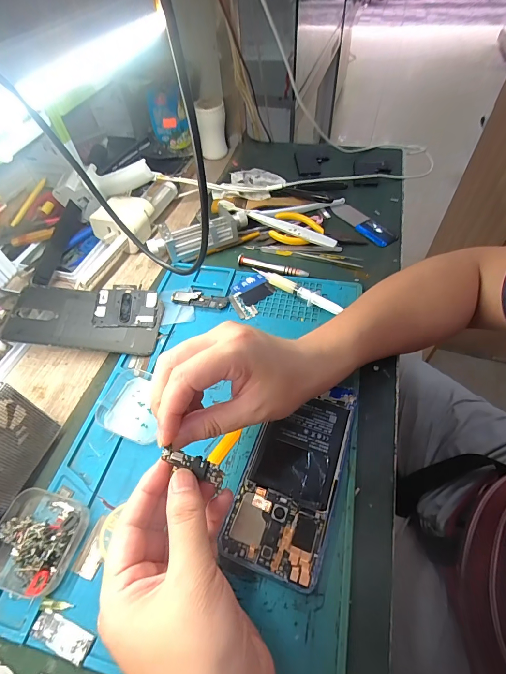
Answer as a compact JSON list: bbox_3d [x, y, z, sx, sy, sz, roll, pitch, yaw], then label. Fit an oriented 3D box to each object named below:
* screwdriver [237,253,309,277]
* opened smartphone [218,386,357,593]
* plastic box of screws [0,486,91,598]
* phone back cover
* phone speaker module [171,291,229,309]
[{"bbox_3d":[0.024,-0.091,0.427,0.095,0.008,0.009,17,57,15],"label":"screwdriver"},{"bbox_3d":[0.035,0.107,0.274,0.070,0.010,0.155,16,56,15],"label":"opened smartphone"},{"bbox_3d":[-0.165,0.151,0.247,0.065,0.021,0.063,5,54,7],"label":"plastic box of screws"},{"bbox_3d":[-0.186,-0.025,0.371,0.159,0.006,0.082,6,64,-3],"label":"phone back cover"},{"bbox_3d":[-0.063,-0.046,0.392,0.067,0.007,0.021,8,55,9],"label":"phone speaker module"}]

